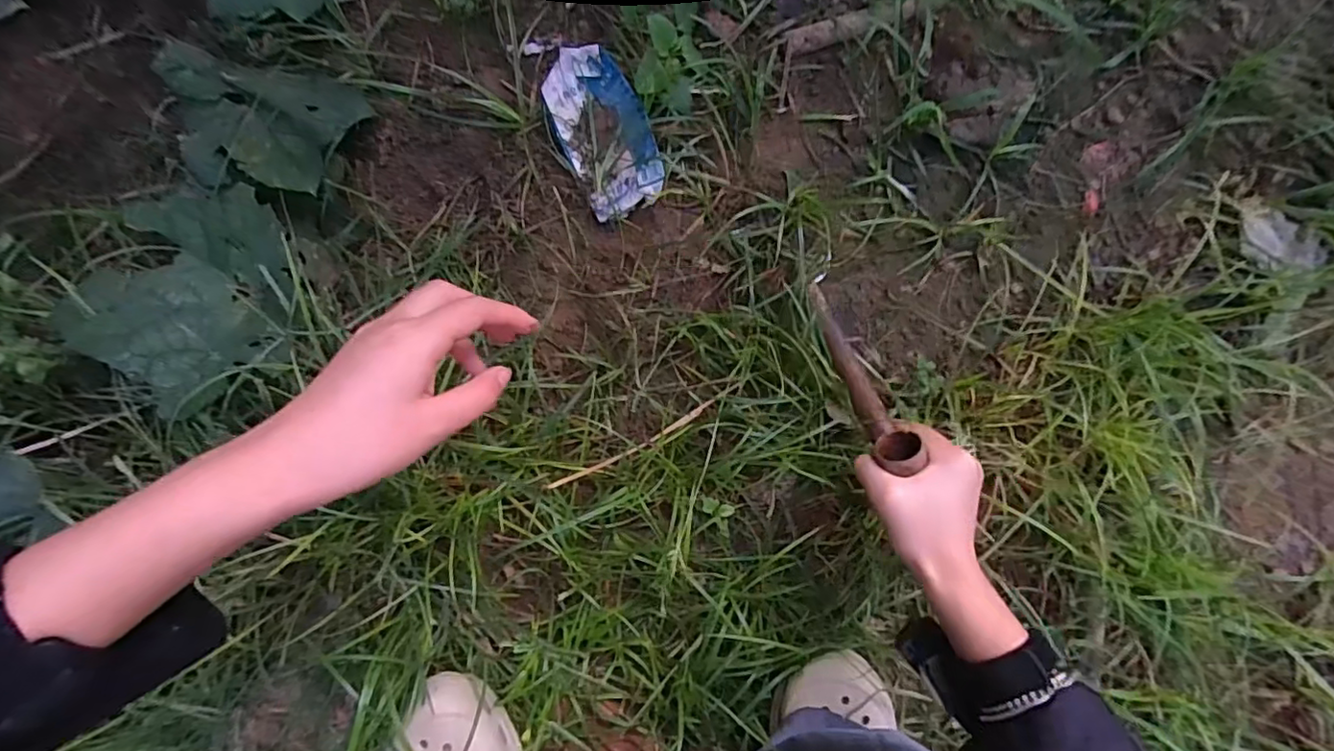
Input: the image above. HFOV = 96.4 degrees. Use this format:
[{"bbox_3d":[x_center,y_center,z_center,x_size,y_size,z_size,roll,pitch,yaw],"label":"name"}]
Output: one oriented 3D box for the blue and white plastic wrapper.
[{"bbox_3d":[-0.057,-0.214,0.529,0.077,0.032,0.149,-28,87,2],"label":"blue and white plastic wrapper"}]

